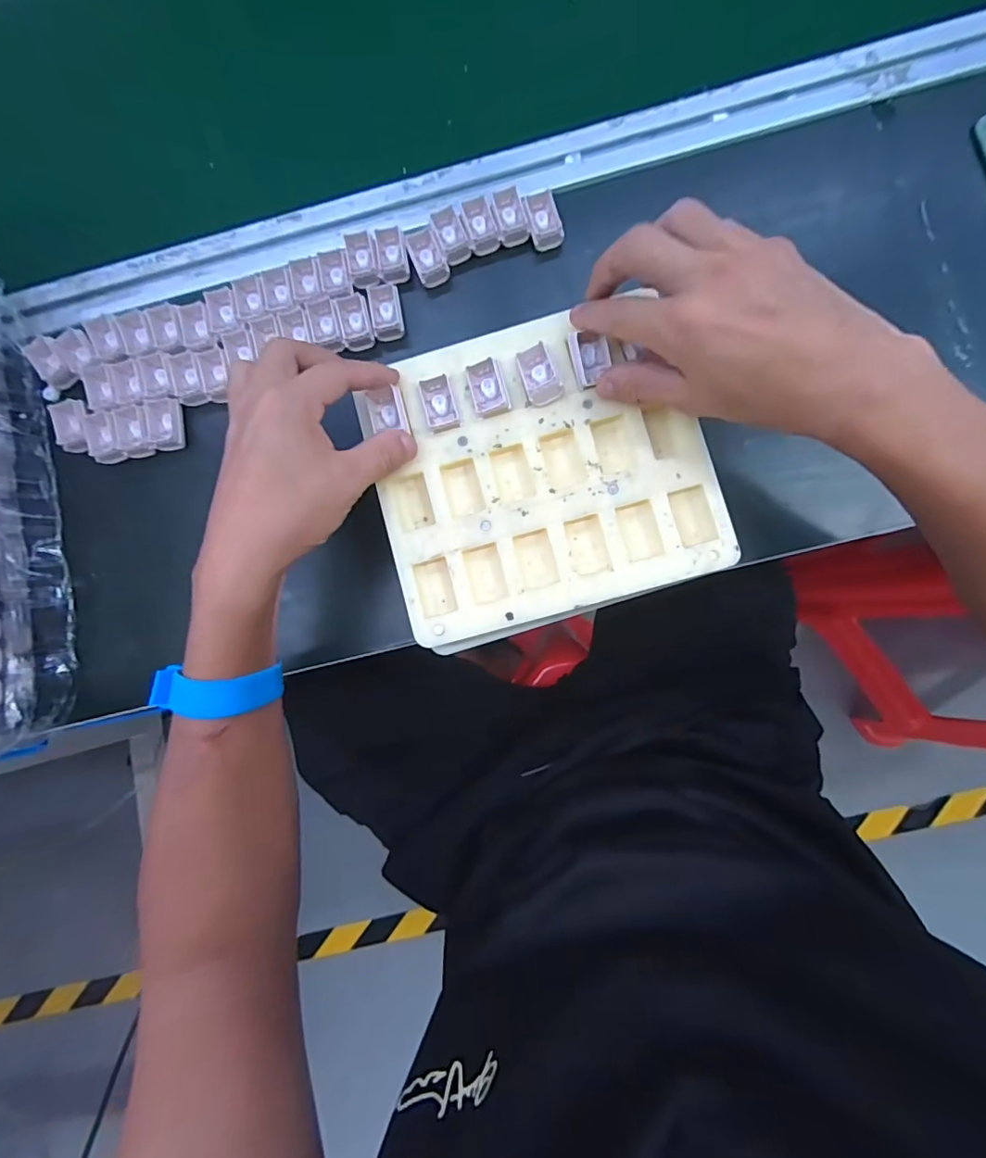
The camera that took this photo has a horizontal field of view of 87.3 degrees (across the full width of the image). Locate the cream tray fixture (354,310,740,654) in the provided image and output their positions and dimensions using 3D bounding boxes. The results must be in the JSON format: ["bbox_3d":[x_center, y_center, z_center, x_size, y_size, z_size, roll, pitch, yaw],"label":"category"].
[{"bbox_3d":[0.027,-0.066,0.318,0.194,0.021,0.179,-16,83,2],"label":"cream tray fixture"}]

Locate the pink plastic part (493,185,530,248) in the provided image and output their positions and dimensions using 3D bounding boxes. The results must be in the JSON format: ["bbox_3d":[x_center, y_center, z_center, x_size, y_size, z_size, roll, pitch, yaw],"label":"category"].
[{"bbox_3d":[0.013,-0.259,0.370,0.019,0.009,0.036,-15,97,2],"label":"pink plastic part"}]

